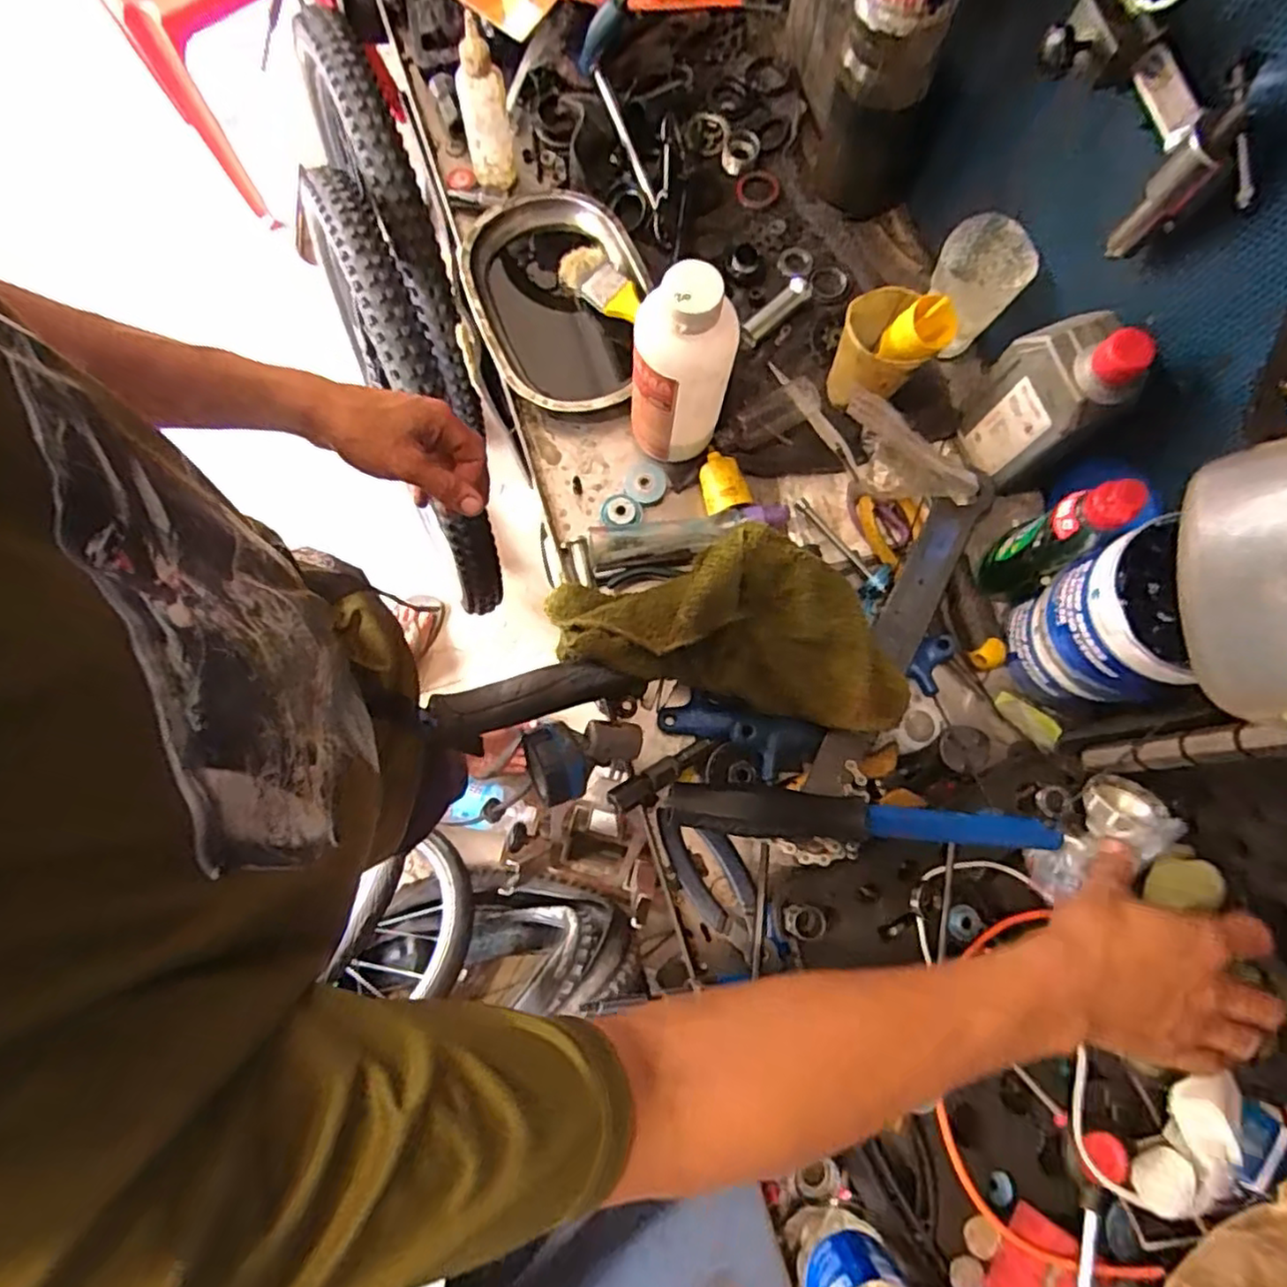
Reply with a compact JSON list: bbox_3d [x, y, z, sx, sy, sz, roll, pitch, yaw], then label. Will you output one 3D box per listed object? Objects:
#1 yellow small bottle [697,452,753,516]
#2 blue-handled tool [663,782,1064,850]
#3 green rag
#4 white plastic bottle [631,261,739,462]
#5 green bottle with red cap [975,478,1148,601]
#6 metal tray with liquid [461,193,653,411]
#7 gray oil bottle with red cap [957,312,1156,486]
[{"bbox_3d":[0.067,-0.137,0.589,0.035,0.033,0.055,-13,79,-3],"label":"yellow small bottle"},{"bbox_3d":[0.155,0.126,0.483,0.277,0.048,0.030,5,79,1],"label":"blue-handled tool"},{"bbox_3d":[0.068,-0.019,0.536,0.278,0.096,0.124,15,79,3],"label":"green rag"},{"bbox_3d":[0.027,-0.201,0.521,0.075,0.182,0.061,5,79,1],"label":"white plastic bottle"},{"bbox_3d":[0.308,-0.076,0.513,0.060,0.152,0.052,-30,81,-6],"label":"green bottle with red cap"},{"bbox_3d":[-0.077,-0.312,0.622,0.152,0.031,0.226,-15,79,-3],"label":"metal tray with liquid"},{"bbox_3d":[0.302,-0.189,0.514,0.051,0.159,0.084,-16,80,-3],"label":"gray oil bottle with red cap"}]

